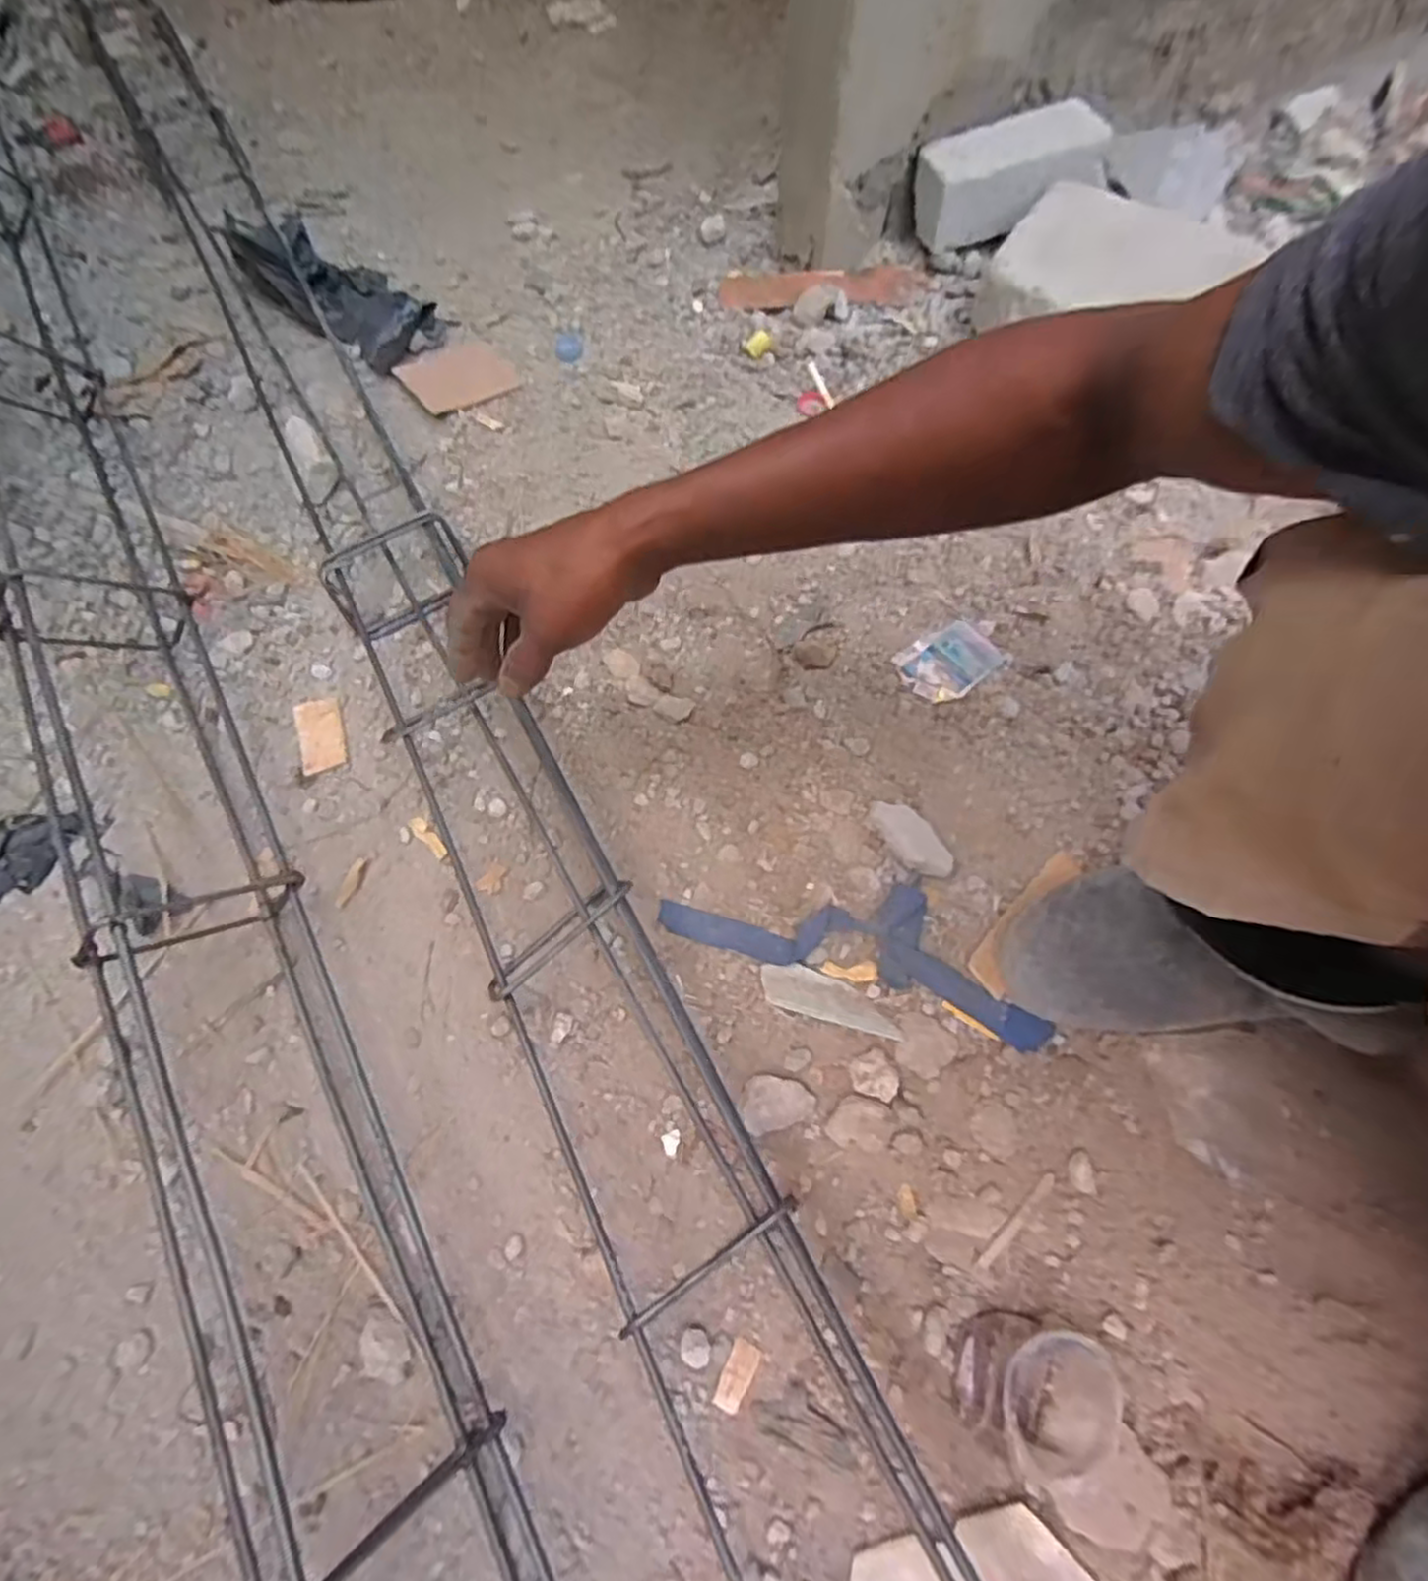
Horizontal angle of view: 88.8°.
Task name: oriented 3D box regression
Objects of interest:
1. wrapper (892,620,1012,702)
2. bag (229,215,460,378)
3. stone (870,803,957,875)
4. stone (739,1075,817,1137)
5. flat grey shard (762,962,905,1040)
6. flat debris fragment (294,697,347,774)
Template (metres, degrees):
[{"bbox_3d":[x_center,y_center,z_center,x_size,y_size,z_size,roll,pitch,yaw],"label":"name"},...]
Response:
[{"bbox_3d":[0.214,-0.116,0.649,0.098,0.012,0.063,-29,70,-15],"label":"wrapper"},{"bbox_3d":[-0.456,-0.591,0.831,0.320,0.047,0.120,36,69,13],"label":"bag"},{"bbox_3d":[0.150,0.038,0.566,0.036,0.027,0.076,-36,72,-17],"label":"stone"},{"bbox_3d":[0.043,0.212,0.497,0.050,0.015,0.035,-8,66,-7],"label":"stone"},{"bbox_3d":[0.084,0.149,0.525,0.101,0.009,0.033,17,66,4],"label":"flat grey shard"},{"bbox_3d":[-0.330,-0.048,0.614,0.035,0.010,0.068,-15,67,-10],"label":"flat debris fragment"}]

